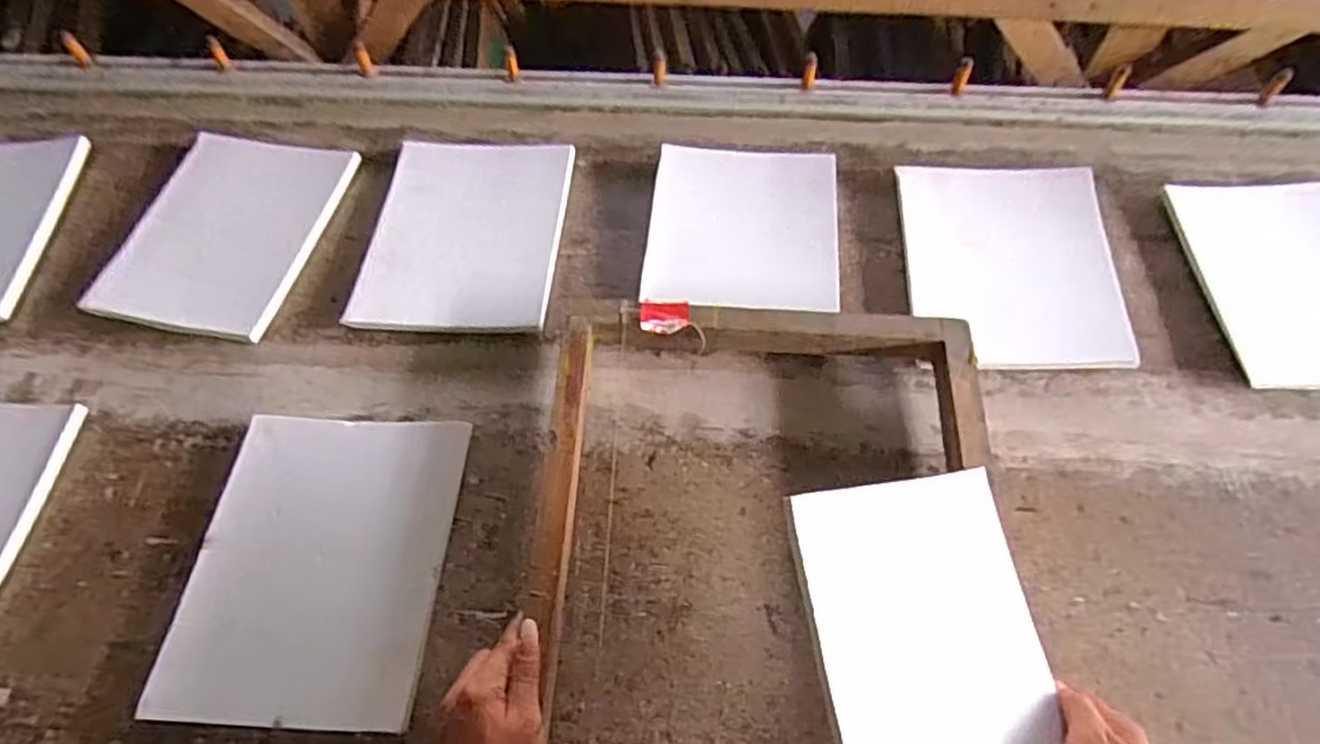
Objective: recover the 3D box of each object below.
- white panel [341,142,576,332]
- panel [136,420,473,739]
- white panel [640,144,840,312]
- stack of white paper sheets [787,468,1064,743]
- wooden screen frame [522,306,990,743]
[{"bbox_3d":[-0.220,-0.160,0.806,0.208,0.021,0.256,3,61,3],"label":"white panel"},{"bbox_3d":[-0.307,0.170,0.642,0.216,0.016,0.270,3,61,2],"label":"panel"},{"bbox_3d":[0.097,-0.169,0.811,0.214,0.012,0.214,6,67,-1],"label":"white panel"},{"bbox_3d":[0.191,0.205,0.469,0.189,0.014,0.267,0,66,-27],"label":"stack of white paper sheets"},{"bbox_3d":[0.086,0.176,0.591,0.392,0.055,0.524,3,61,2],"label":"wooden screen frame"}]

